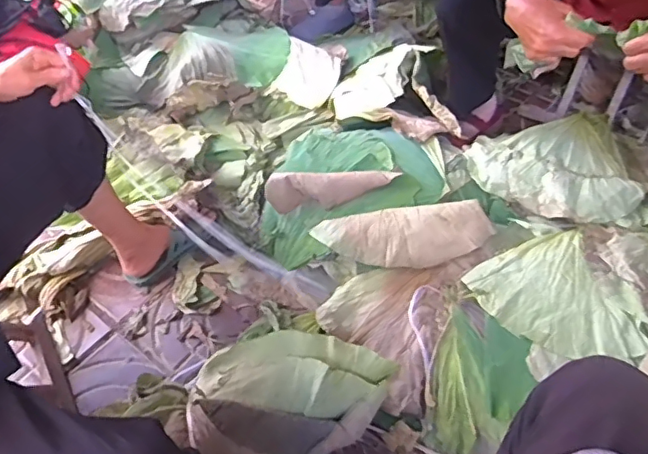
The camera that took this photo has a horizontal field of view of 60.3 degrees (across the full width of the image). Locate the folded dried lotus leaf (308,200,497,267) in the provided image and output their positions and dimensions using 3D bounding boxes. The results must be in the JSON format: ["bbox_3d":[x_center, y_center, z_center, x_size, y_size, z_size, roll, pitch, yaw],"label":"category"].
[{"bbox_3d":[0.154,0.013,1.039,0.325,0.034,0.114,-8,48,-2],"label":"folded dried lotus leaf"}]

